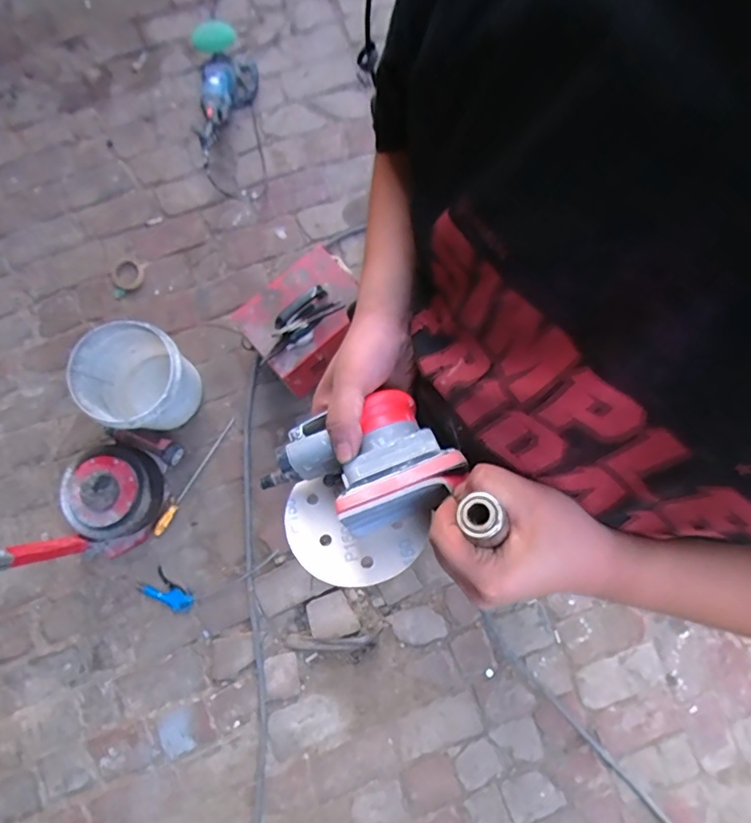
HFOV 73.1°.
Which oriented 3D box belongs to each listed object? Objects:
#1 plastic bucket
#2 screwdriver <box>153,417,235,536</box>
[{"bbox_3d":[-0.621,-0.078,1.370,0.261,0.255,0.261,0,80,0],"label":"plastic bucket"},{"bbox_3d":[-0.510,0.185,1.437,0.028,0.026,0.377,32,81,5],"label":"screwdriver"}]

